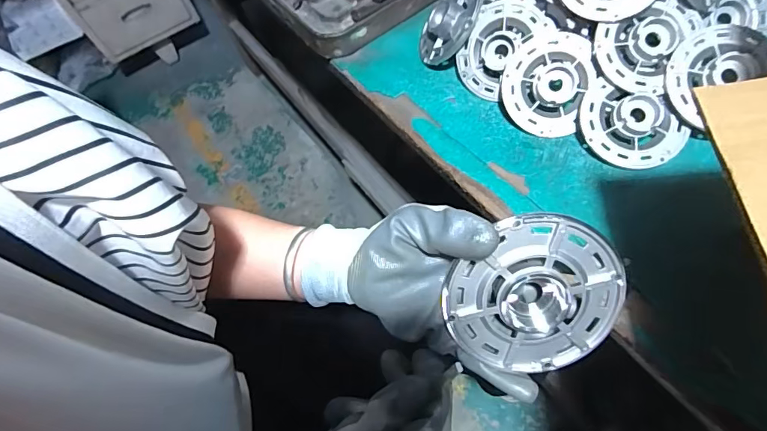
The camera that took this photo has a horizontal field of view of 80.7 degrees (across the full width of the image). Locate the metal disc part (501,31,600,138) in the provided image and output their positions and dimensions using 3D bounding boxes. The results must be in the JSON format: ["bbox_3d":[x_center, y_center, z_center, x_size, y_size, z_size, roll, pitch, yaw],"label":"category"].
[{"bbox_3d":[0.182,-0.147,0.500,0.092,0.019,0.110,20,99,6],"label":"metal disc part"}]

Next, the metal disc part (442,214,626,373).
[{"bbox_3d":[0.095,0.048,0.294,0.105,0.105,0.029,8,19,-1],"label":"metal disc part"}]

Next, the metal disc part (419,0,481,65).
[{"bbox_3d":[0.079,-0.243,0.571,0.020,0.103,0.085,16,59,-37],"label":"metal disc part"}]

